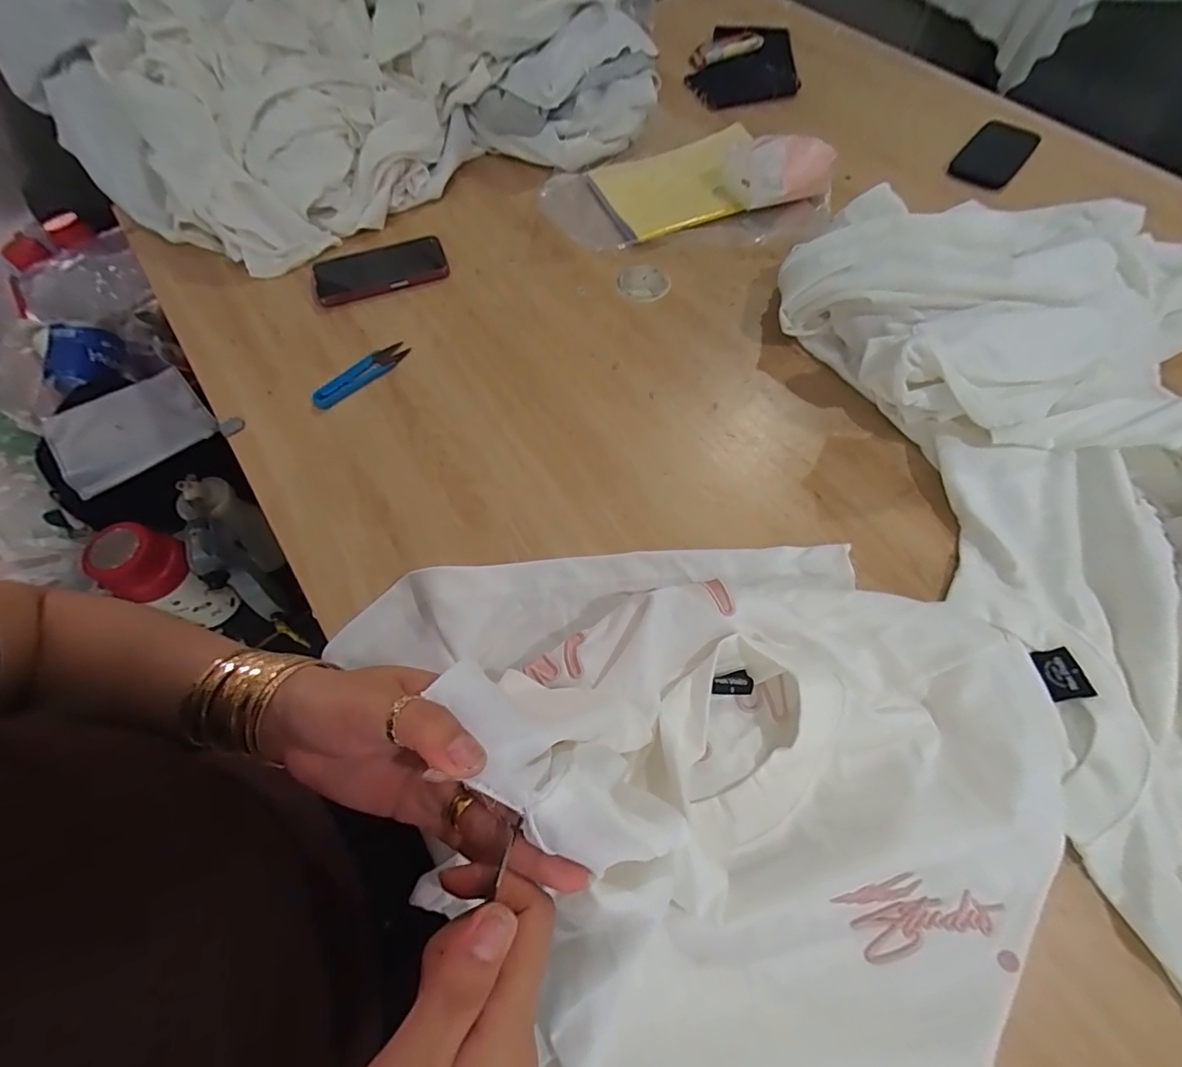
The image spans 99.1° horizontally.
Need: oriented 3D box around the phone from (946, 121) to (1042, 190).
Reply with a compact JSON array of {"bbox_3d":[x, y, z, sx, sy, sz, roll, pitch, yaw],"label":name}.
[{"bbox_3d":[0.570,-0.536,0.709,0.078,0.007,0.131,39,79,12],"label":"phone"}]

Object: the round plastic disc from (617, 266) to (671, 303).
[{"bbox_3d":[0.064,-0.311,0.619,0.060,0.004,0.057,-1,64,2],"label":"round plastic disc"}]

